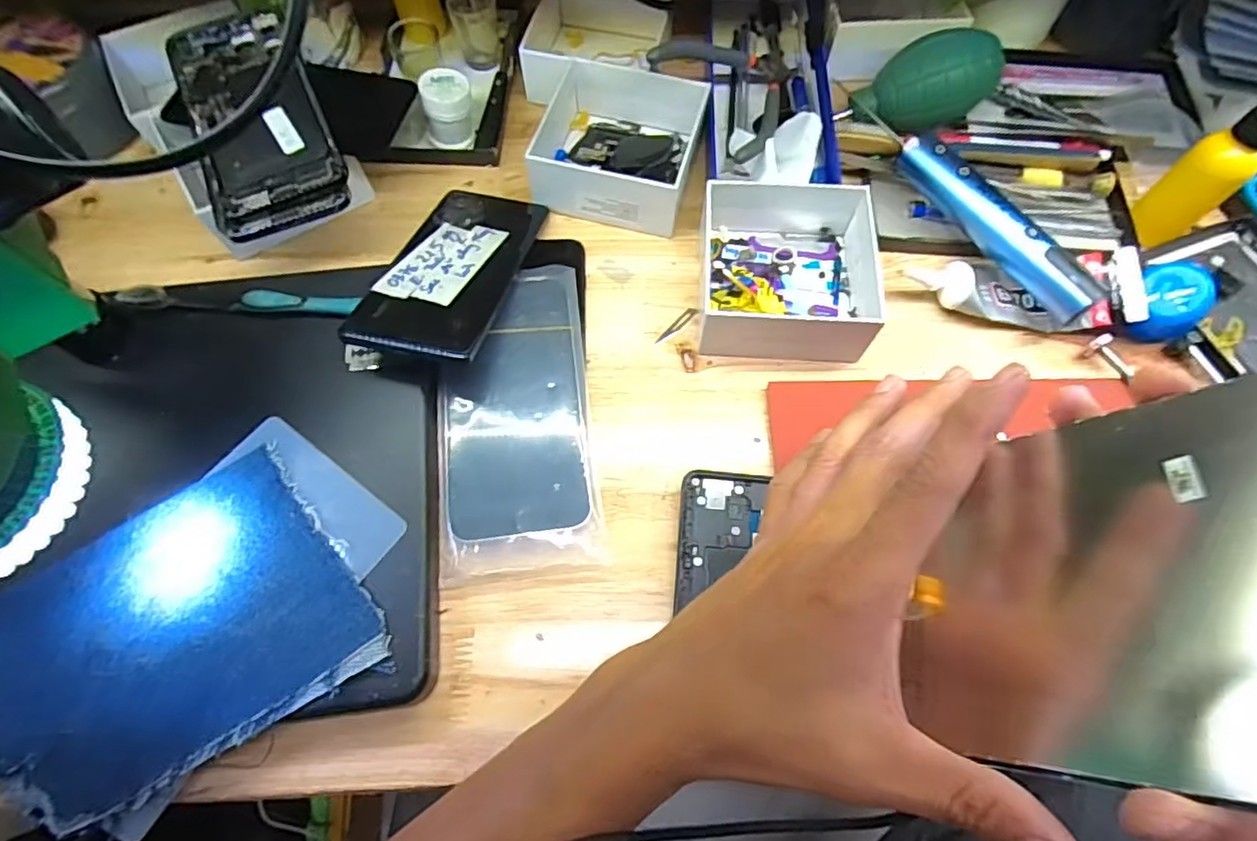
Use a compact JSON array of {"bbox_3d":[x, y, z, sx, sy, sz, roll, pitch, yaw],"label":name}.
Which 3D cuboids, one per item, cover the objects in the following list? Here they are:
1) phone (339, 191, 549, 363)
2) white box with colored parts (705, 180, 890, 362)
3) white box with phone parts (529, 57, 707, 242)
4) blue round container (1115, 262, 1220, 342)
[{"bbox_3d":[-0.106,-0.095,0.372,0.069,0.013,0.160,11,49,6],"label":"phone"},{"bbox_3d":[0.100,-0.099,0.386,0.108,0.042,0.120,2,67,1],"label":"white box with colored parts"},{"bbox_3d":[-0.008,-0.199,0.424,0.118,0.046,0.122,12,67,5],"label":"white box with phone parts"},{"bbox_3d":[0.326,-0.072,0.369,0.041,0.039,0.037,-8,67,-3],"label":"blue round container"}]

